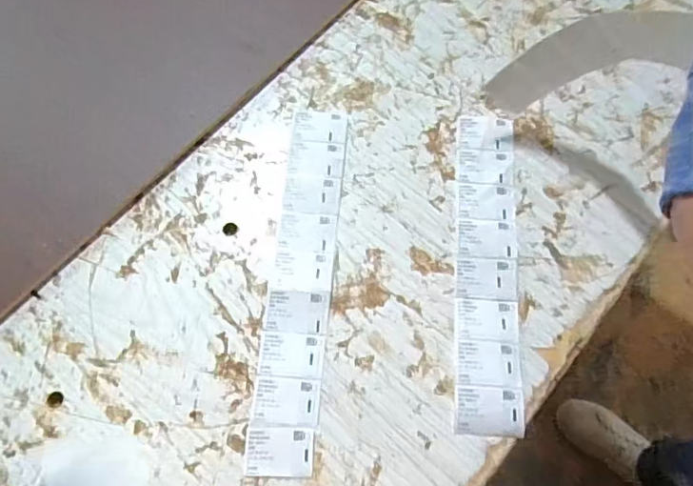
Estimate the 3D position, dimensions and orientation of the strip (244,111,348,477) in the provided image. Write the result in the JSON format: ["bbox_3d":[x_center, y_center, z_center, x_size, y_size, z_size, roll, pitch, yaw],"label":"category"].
[{"bbox_3d":[-0.044,0.029,0.547,0.060,0.004,0.371,4,68,2],"label":"strip"}]

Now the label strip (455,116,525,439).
[{"bbox_3d":[0.142,0.015,0.552,0.061,0.007,0.333,4,68,2],"label":"label strip"}]

